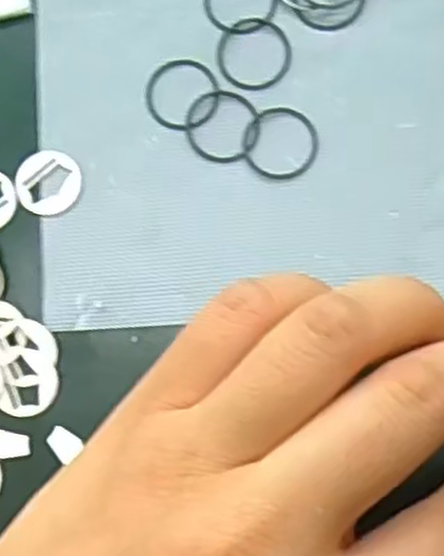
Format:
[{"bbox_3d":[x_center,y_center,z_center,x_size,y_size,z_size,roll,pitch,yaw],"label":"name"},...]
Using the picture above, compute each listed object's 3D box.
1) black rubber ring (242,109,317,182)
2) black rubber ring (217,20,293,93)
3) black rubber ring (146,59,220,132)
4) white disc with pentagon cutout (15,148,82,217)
[{"bbox_3d":[0.016,-0.037,0.211,0.021,0.004,0.021,-1,83,4],"label":"black rubber ring"},{"bbox_3d":[0.009,-0.063,0.215,0.021,0.004,0.021,-1,83,4],"label":"black rubber ring"},{"bbox_3d":[-0.011,-0.052,0.214,0.020,0.004,0.021,-1,83,4],"label":"black rubber ring"},{"bbox_3d":[-0.049,-0.027,0.214,0.018,0.004,0.018,13,84,6],"label":"white disc with pentagon cutout"}]

